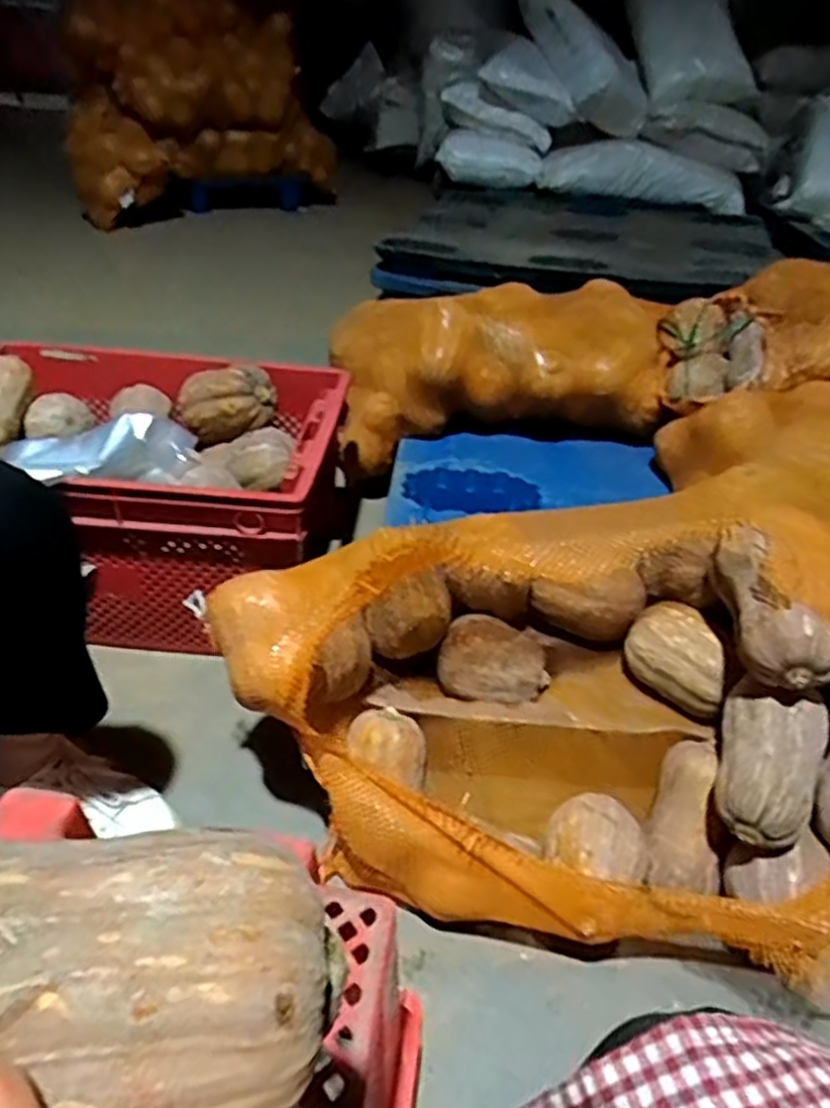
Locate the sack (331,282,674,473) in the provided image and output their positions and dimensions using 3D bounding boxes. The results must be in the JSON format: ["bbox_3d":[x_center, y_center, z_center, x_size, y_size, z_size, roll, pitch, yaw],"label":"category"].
[{"bbox_3d":[0.153,-0.347,1.389,0.616,0.250,0.225,1,37,-3],"label":"sack"}]

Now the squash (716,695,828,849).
[{"bbox_3d":[0.352,0.202,0.728,0.097,0.077,0.144,21,40,22],"label":"squash"}]

